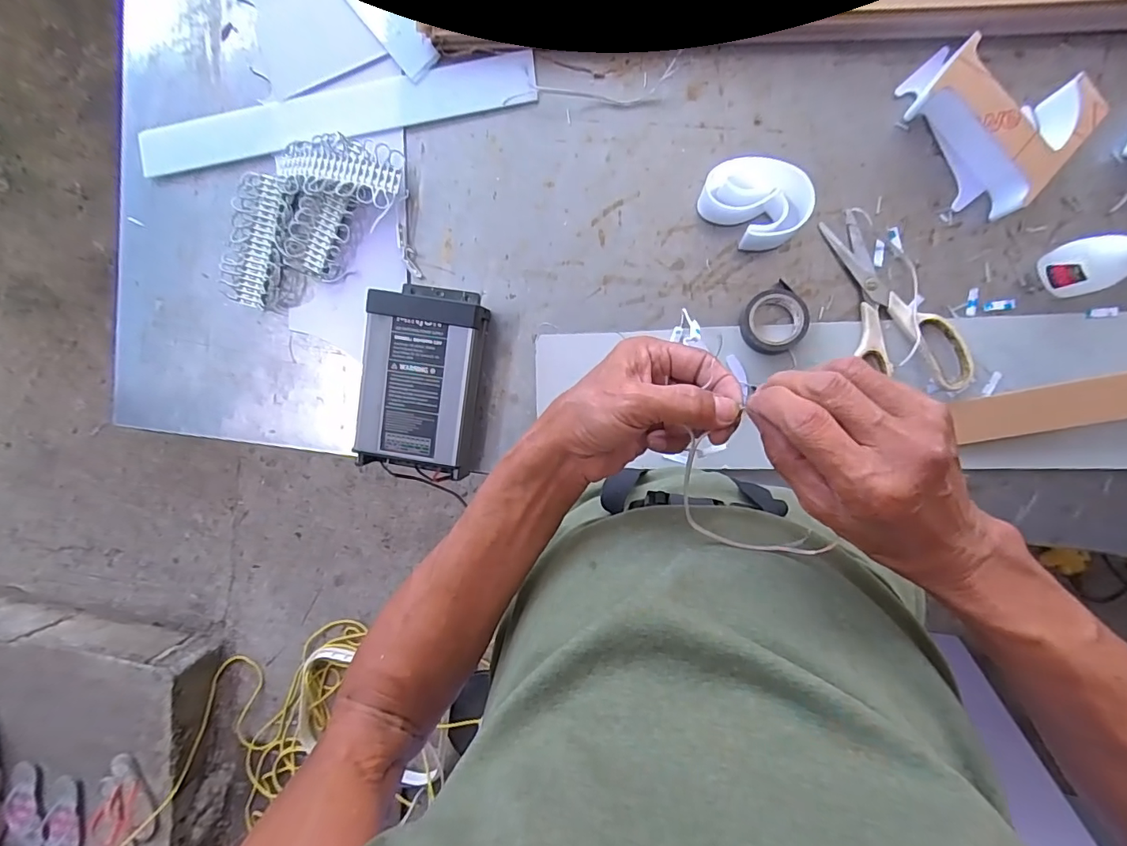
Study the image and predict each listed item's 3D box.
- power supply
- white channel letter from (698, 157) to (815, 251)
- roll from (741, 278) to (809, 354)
[{"bbox_3d":[-0.143,-0.046,0.500,0.110,0.052,0.187,7,94,8],"label":"power supply"},{"bbox_3d":[0.177,-0.200,0.445,0.067,0.047,0.086,-40,87,9],"label":"white channel letter"},{"bbox_3d":[0.199,-0.096,0.460,0.058,0.026,0.059,0,93,9],"label":"roll"}]

